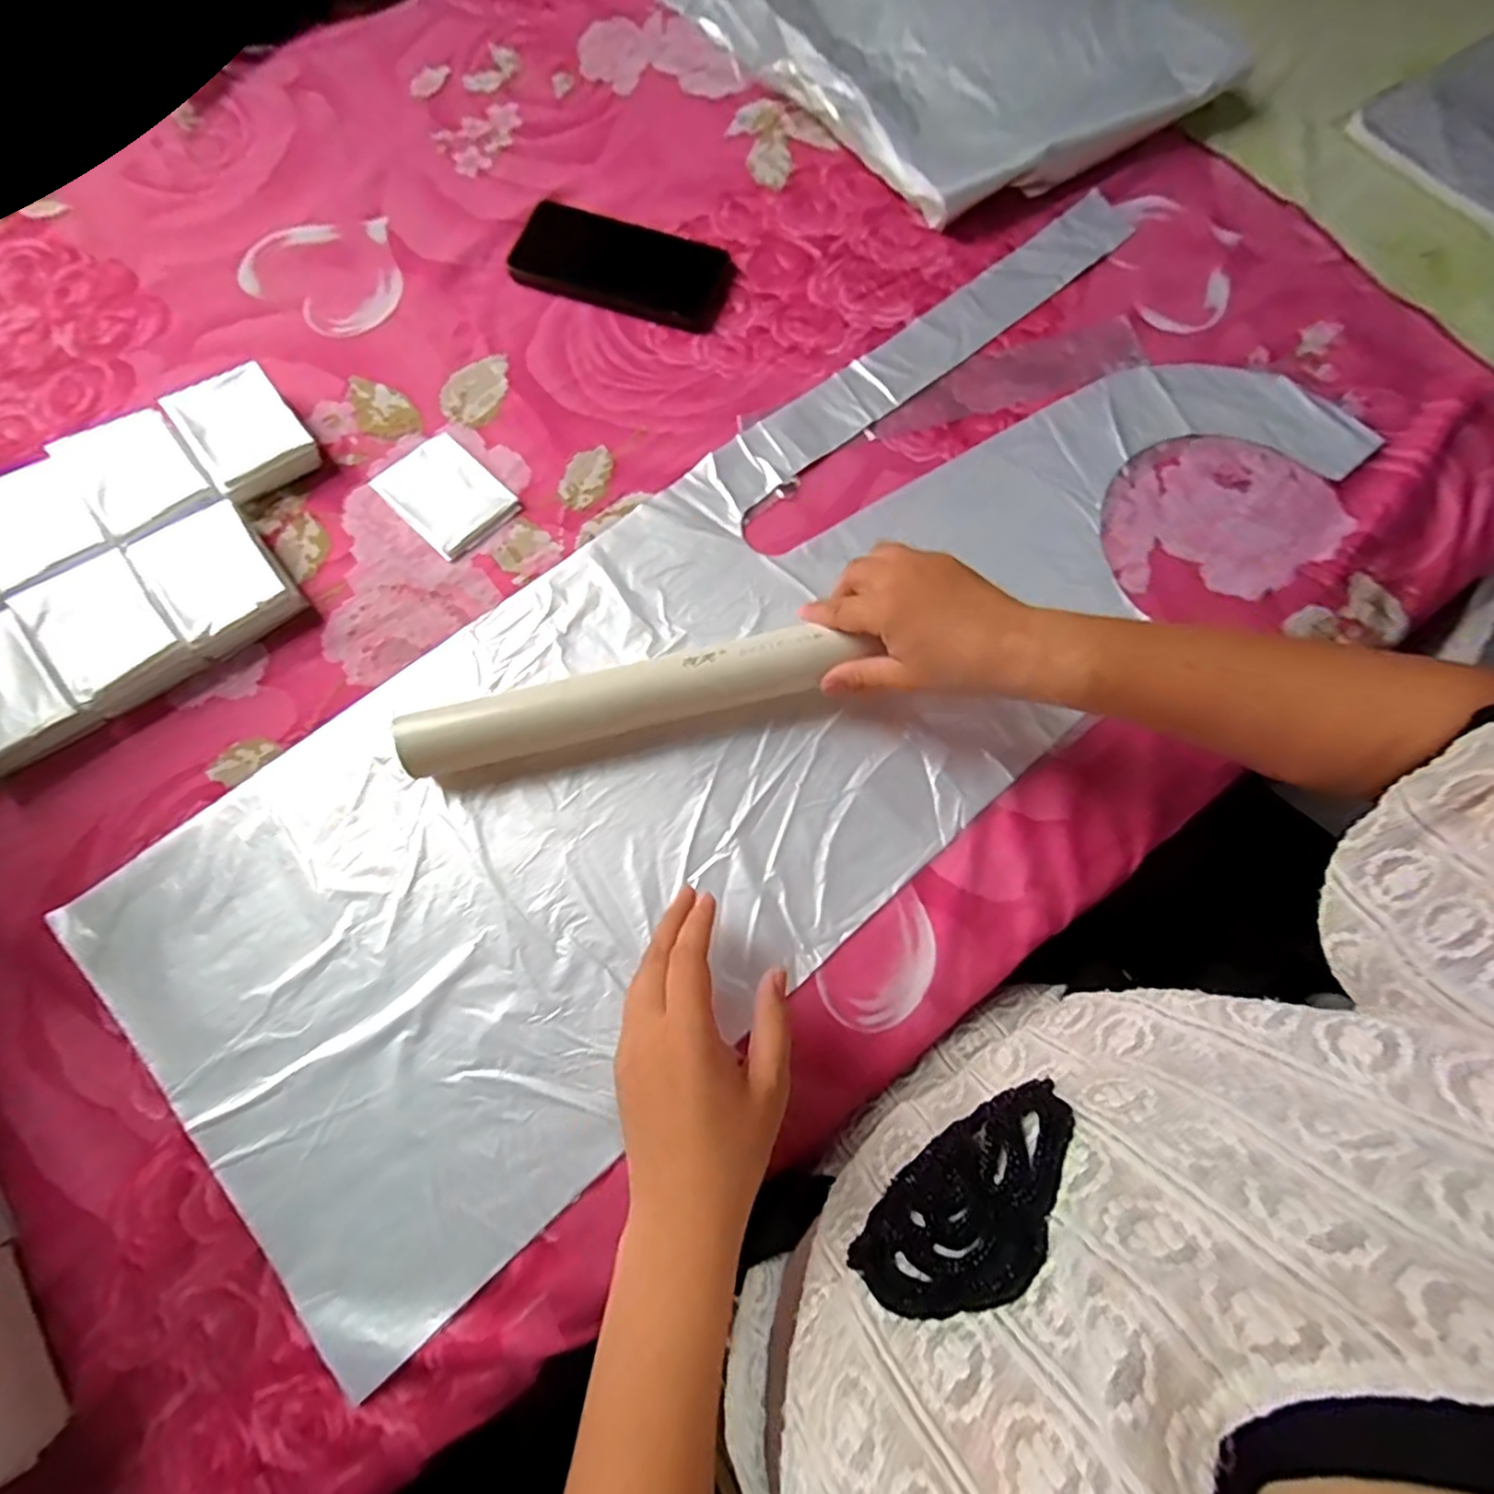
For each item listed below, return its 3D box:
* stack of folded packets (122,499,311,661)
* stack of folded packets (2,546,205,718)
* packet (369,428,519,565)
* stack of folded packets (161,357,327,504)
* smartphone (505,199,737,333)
[{"bbox_3d":[-0.339,-0.109,0.415,0.066,0.027,0.090,-39,79,-11],"label":"stack of folded packets"},{"bbox_3d":[-0.394,-0.072,0.402,0.065,0.027,0.091,-40,79,-11],"label":"stack of folded packets"},{"bbox_3d":[-0.207,-0.174,0.444,0.086,0.004,0.065,43,78,9],"label":"packet"},{"bbox_3d":[-0.343,-0.216,0.443,0.066,0.028,0.083,-37,79,-11],"label":"stack of folded packets"},{"bbox_3d":[-0.097,-0.382,0.509,0.166,0.015,0.075,16,75,3],"label":"smartphone"}]

